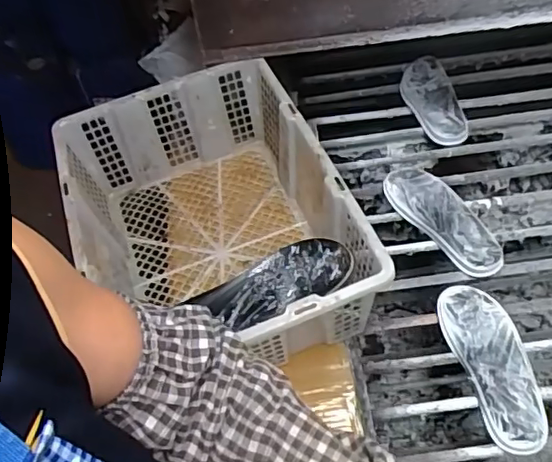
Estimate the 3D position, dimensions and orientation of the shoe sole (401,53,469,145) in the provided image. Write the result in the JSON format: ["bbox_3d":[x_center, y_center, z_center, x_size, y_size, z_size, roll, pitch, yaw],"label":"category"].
[{"bbox_3d":[0.308,-0.252,1.122,0.091,0.035,0.230,-8,54,0],"label":"shoe sole"}]

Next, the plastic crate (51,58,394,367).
[{"bbox_3d":[-0.094,-0.013,0.825,0.342,0.179,0.469,-19,54,-8],"label":"plastic crate"}]

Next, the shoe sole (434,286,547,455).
[{"bbox_3d":[0.298,0.178,0.773,0.091,0.016,0.230,-16,54,-1],"label":"shoe sole"}]

